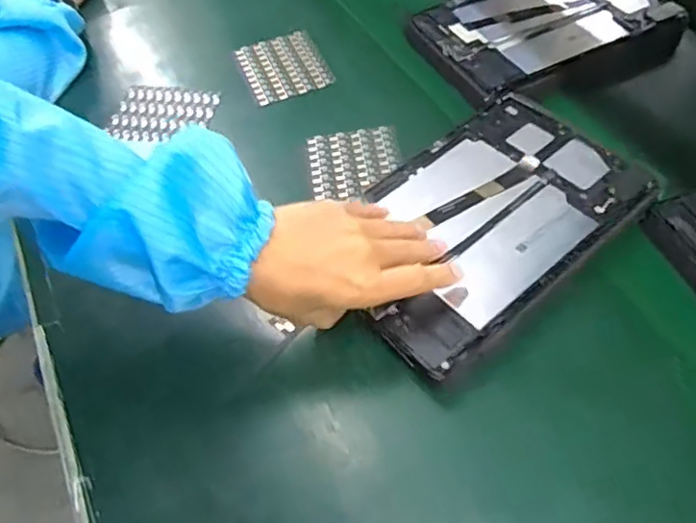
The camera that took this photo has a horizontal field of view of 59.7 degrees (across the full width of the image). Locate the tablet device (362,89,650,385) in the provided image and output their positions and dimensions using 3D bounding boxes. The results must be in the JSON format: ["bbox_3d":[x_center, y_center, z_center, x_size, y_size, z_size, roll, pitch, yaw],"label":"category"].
[{"bbox_3d":[0.100,-0.030,0.458,0.232,0.025,0.154,-34,58,-20],"label":"tablet device"}]

